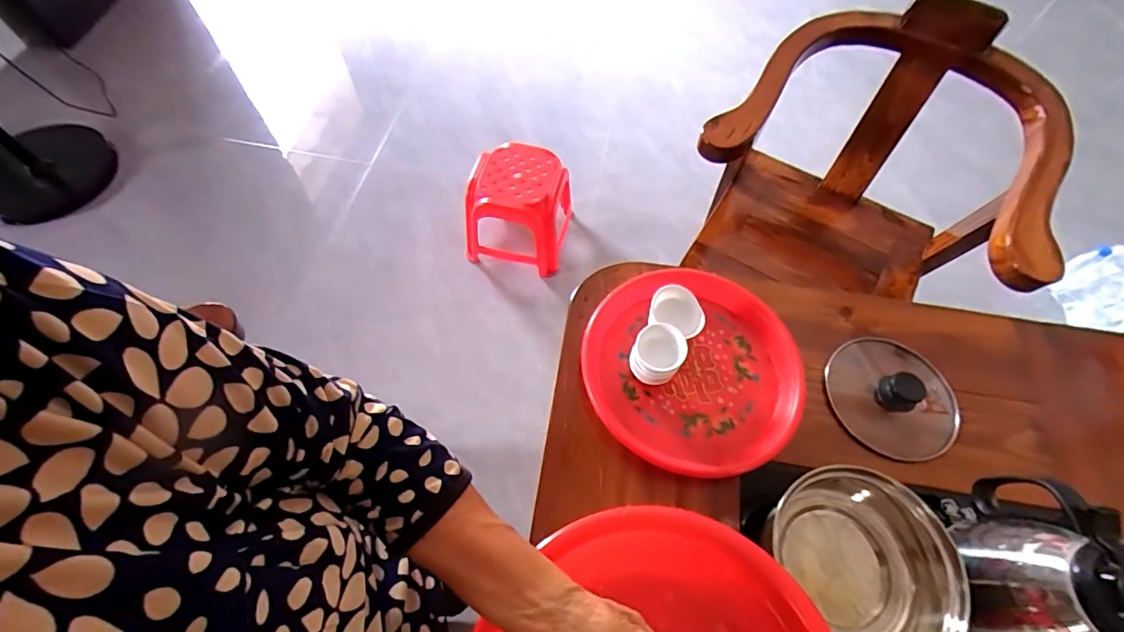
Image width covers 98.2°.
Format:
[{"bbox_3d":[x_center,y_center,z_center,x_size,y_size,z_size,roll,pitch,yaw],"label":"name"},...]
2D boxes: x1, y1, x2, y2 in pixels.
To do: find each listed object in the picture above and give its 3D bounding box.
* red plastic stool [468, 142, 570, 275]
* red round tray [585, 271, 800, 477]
[{"bbox_3d":[-0.130,-0.325,1.487,0.286,0.280,0.280,12,62,4],"label":"red plastic stool"},{"bbox_3d":[0.158,0.060,0.592,0.252,0.029,0.255,-8,62,-7],"label":"red round tray"}]

